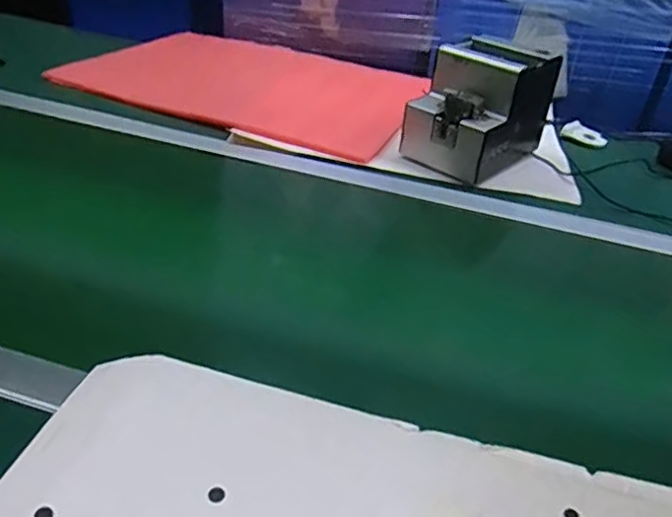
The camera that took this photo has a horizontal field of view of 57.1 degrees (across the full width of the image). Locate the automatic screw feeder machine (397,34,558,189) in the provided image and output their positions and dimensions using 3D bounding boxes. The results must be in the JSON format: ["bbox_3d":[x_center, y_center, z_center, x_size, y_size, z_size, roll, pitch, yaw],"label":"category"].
[{"bbox_3d":[0.198,-0.205,0.848,0.127,0.149,0.186,30,40,30],"label":"automatic screw feeder machine"}]

